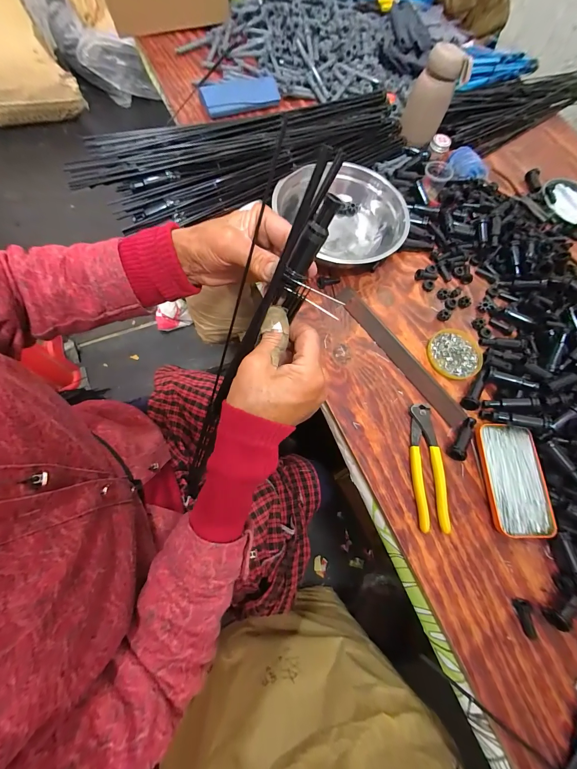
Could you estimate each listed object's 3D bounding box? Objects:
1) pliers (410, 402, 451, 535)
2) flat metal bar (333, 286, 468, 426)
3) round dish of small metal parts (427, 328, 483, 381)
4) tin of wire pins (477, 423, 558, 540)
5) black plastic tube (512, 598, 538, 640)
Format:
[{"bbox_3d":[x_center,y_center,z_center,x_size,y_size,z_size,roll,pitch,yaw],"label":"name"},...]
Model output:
[{"bbox_3d":[0.188,0.108,0.404,0.041,0.011,0.165,2,70,-6],"label":"pliers"},{"bbox_3d":[0.173,-0.048,0.464,0.038,0.006,0.267,-33,77,-17],"label":"flat metal bar"},{"bbox_3d":[0.266,-0.050,0.475,0.083,0.010,0.088,2,70,-6],"label":"round dish of small metal parts"},{"bbox_3d":[0.307,0.126,0.400,0.079,0.012,0.143,2,70,-5],"label":"tin of wire pins"},{"bbox_3d":[0.283,0.278,0.352,0.013,0.017,0.044,-13,86,-3],"label":"black plastic tube"}]

